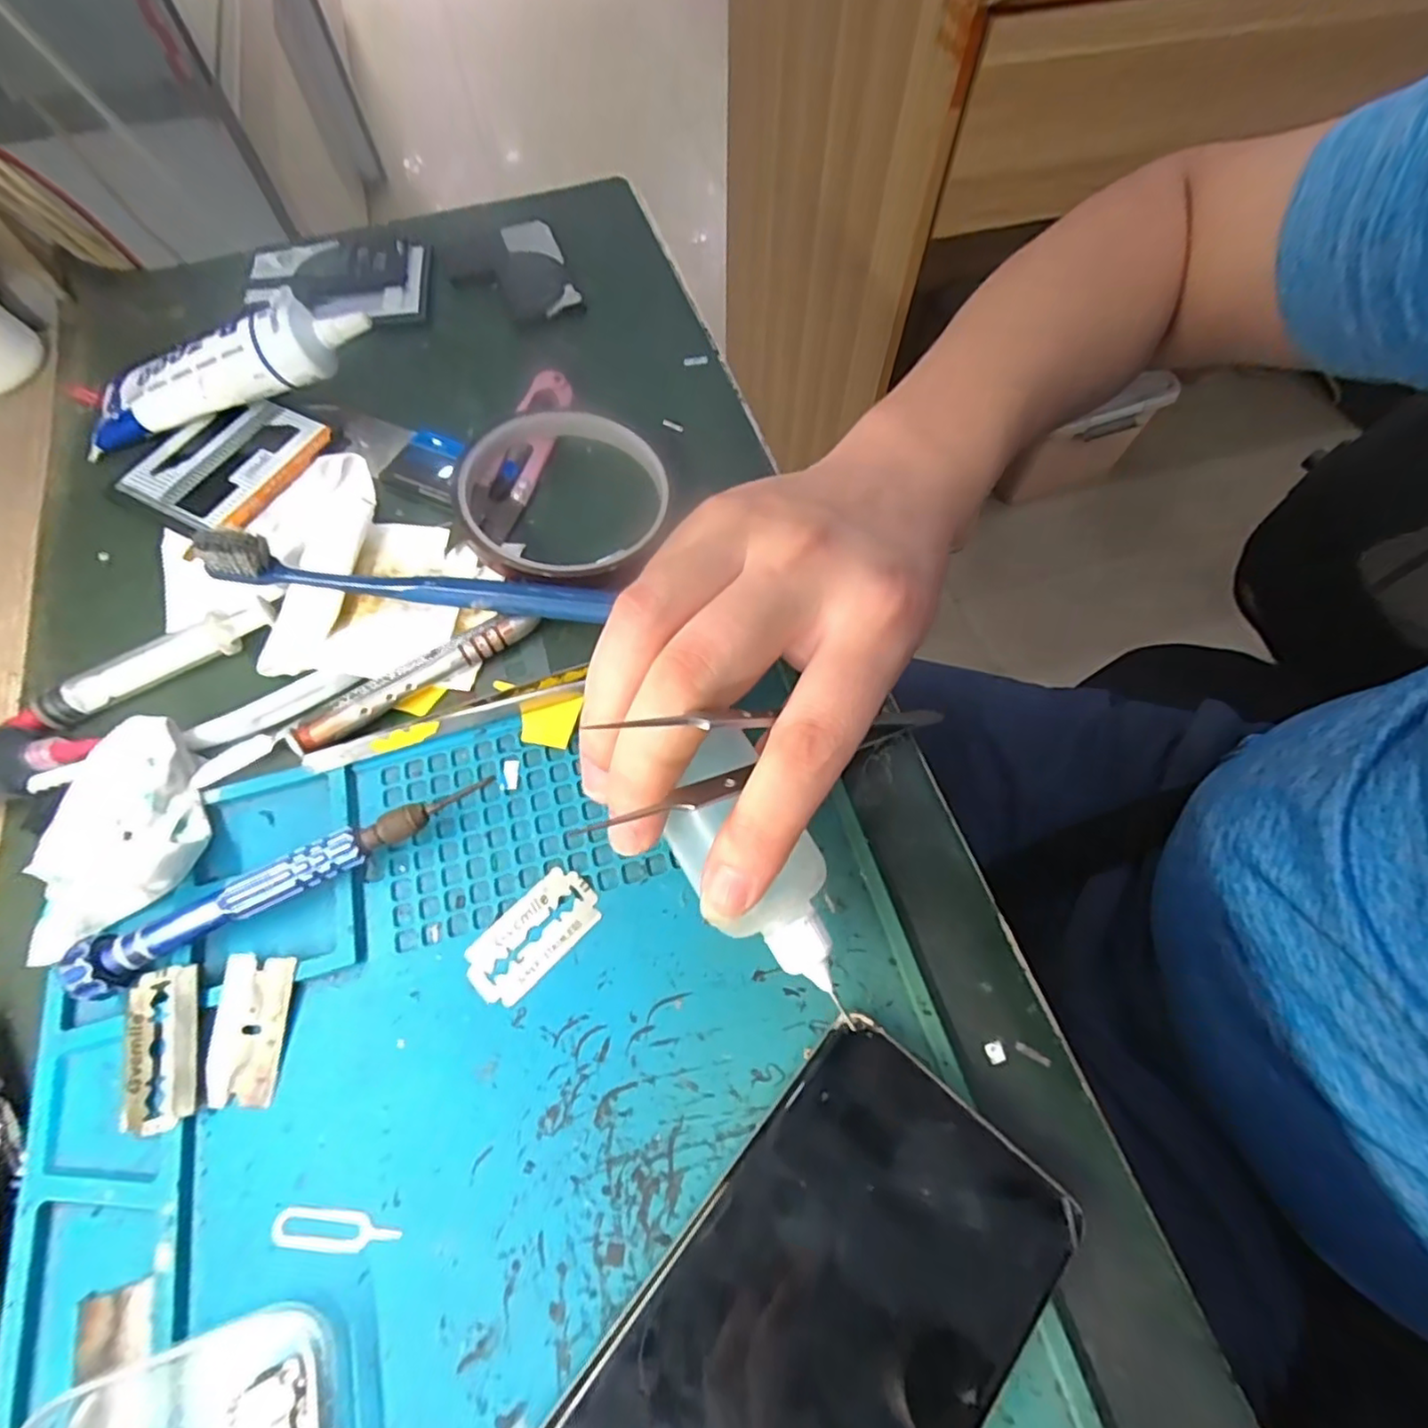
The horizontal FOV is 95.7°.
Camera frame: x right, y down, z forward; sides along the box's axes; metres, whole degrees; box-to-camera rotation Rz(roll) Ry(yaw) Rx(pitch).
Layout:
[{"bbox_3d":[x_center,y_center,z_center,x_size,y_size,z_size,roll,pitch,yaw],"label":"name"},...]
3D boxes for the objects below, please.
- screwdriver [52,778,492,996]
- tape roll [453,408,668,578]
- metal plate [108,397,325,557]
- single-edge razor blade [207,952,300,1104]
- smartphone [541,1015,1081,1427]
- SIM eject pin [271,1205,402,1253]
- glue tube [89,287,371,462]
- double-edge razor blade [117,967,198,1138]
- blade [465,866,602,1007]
[{"bbox_3d":[-0.129,0.049,0.200,0.118,0.017,0.015,-28,68,-12],"label":"screwdriver"},{"bbox_3d":[-0.060,-0.090,0.264,0.080,0.019,0.087,0,65,0],"label":"tape roll"},{"bbox_3d":[-0.213,-0.109,0.279,0.063,0.007,0.074,25,68,11],"label":"metal plate"},{"bbox_3d":[-0.134,0.091,0.187,0.019,0.004,0.039,0,70,-4],"label":"single-edge razor blade"},{"bbox_3d":[0.013,0.161,0.150,0.075,0.011,0.162,38,71,16],"label":"smartphone"},{"bbox_3d":[-0.098,0.135,0.169,0.033,0.004,0.009,5,59,3],"label":"SIM eject pin"},{"bbox_3d":[-0.210,-0.148,0.279,0.124,0.037,0.030,-12,66,-5],"label":"glue tube"},{"bbox_3d":[-0.156,0.094,0.183,0.021,0.004,0.042,-16,68,2],"label":"double-edge razor blade"},{"bbox_3d":[-0.056,0.068,0.199,0.023,0.004,0.043,41,72,17],"label":"blade"}]

